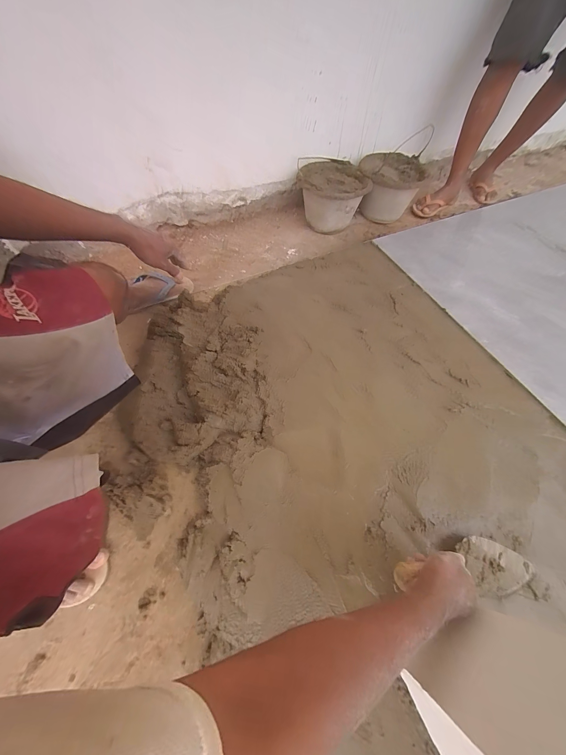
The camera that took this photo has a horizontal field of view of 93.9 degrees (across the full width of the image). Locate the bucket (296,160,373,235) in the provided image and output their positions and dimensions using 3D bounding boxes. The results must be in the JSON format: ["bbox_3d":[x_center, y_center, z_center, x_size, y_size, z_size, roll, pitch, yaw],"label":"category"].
[{"bbox_3d":[0.166,-0.652,0.969,0.228,0.174,0.218,1,60,-1],"label":"bucket"}]

